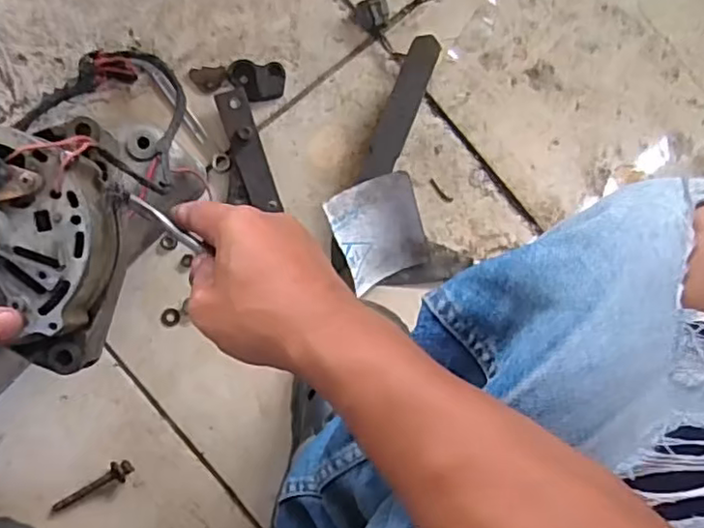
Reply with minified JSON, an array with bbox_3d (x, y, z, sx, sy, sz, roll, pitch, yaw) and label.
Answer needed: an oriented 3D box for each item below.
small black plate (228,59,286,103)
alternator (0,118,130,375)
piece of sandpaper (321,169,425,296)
[{"bbox_3d":[-0.094,-0.181,0.632,0.054,0.011,0.039,3,87,-6],"label":"small black plate"},{"bbox_3d":[-0.225,-0.012,0.410,0.128,0.093,0.154,6,87,-7],"label":"alternator"},{"bbox_3d":[0.026,-0.030,0.614,0.085,0.015,0.102,-26,115,-14],"label":"piece of sandpaper"}]

